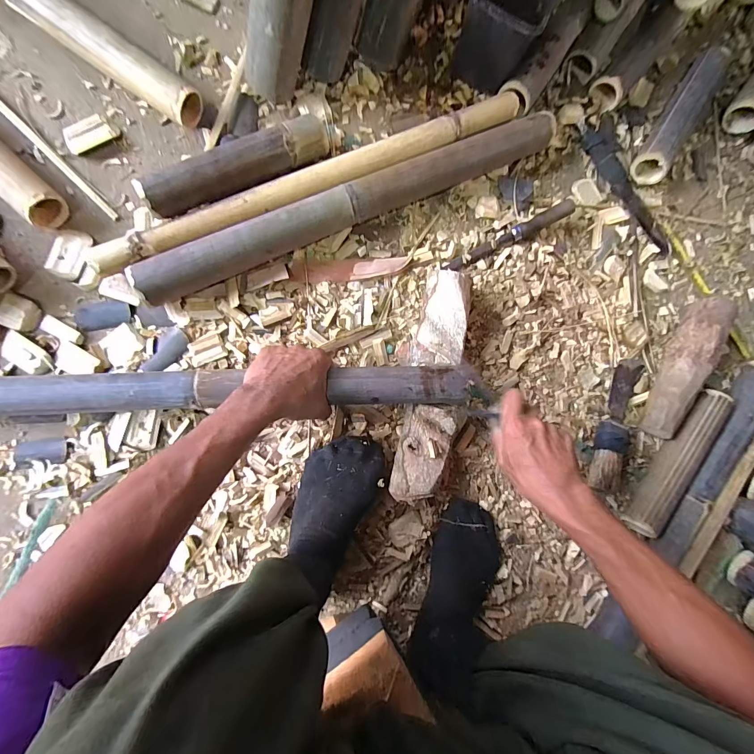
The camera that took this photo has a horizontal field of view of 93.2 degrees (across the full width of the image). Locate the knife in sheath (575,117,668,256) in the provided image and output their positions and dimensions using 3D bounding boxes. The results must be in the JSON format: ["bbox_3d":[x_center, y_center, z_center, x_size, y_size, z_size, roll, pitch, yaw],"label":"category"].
[{"bbox_3d":[0.436,-0.330,0.622,0.047,0.030,0.270,-37,93,-9],"label":"knife in sheath"}]

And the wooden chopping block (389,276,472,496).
[{"bbox_3d":[0.082,0.013,0.525,0.101,0.060,0.323,6,87,-9],"label":"wooden chopping block"}]

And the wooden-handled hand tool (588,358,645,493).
[{"bbox_3d":[0.401,0.075,0.591,0.048,0.041,0.232,23,84,-7],"label":"wooden-handled hand tool"}]

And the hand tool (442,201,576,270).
[{"bbox_3d":[0.214,-0.227,0.580,0.223,0.019,0.022,-26,92,4],"label":"hand tool"}]

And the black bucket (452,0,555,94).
[{"bbox_3d":[0.185,-0.530,0.541,0.100,0.126,0.126,22,84,-7],"label":"black bucket"}]

